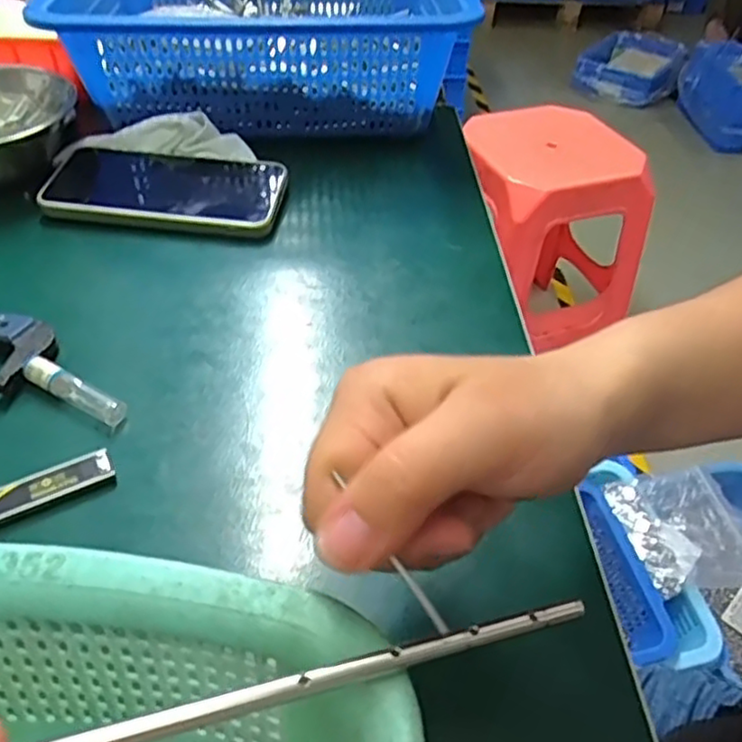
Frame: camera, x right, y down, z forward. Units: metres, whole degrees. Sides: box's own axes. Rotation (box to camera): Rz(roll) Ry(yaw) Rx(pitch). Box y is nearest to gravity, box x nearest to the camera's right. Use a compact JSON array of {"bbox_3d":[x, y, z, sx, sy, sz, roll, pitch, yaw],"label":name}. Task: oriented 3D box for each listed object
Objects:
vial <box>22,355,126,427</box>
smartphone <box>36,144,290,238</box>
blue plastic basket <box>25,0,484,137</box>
[{"bbox_3d":[-0.144,0.010,0.324,0.059,0.013,0.011,22,49,20],"label":"vial"},{"bbox_3d":[-0.143,-0.122,0.448,0.169,0.016,0.081,6,45,5],"label":"smartphone"},{"bbox_3d":[-0.077,-0.273,0.539,0.299,0.095,0.240,0,45,-1],"label":"blue plastic basket"}]

